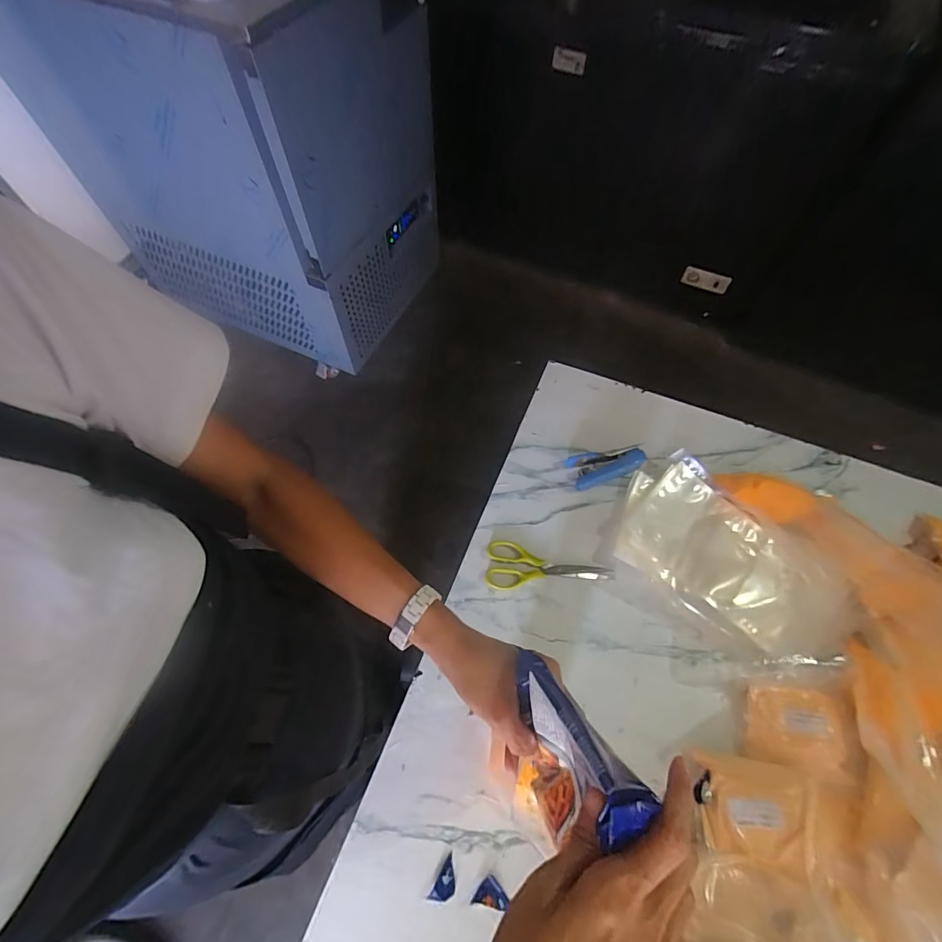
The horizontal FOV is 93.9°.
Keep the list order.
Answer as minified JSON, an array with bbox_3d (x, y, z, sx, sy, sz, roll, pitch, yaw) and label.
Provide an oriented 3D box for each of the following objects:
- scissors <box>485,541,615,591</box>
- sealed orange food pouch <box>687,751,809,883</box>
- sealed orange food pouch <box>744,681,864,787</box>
[{"bbox_3d":[0.111,0.145,0.633,0.176,0.010,0.067,7,65,5],"label":"scissors"},{"bbox_3d":[0.309,0.372,0.484,0.112,0.028,0.092,8,65,5],"label":"sealed orange food pouch"},{"bbox_3d":[0.393,0.312,0.530,0.117,0.024,0.089,11,65,7],"label":"sealed orange food pouch"}]

